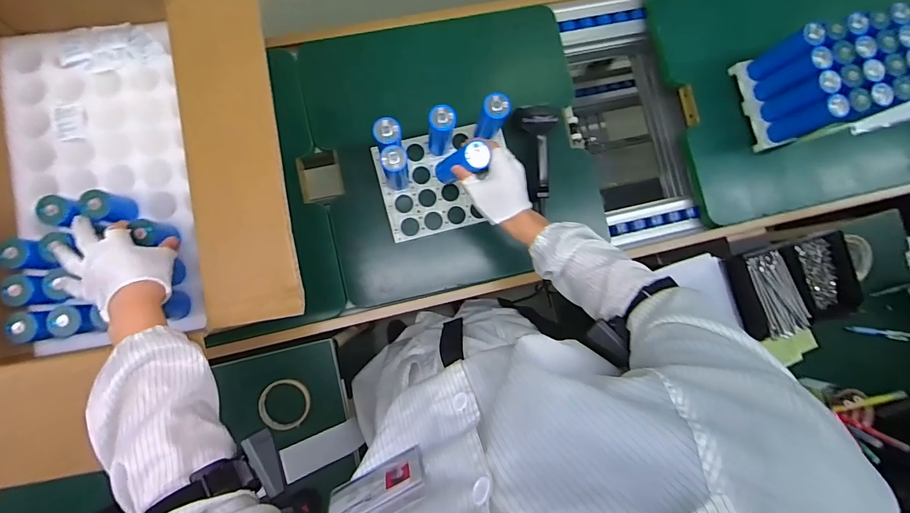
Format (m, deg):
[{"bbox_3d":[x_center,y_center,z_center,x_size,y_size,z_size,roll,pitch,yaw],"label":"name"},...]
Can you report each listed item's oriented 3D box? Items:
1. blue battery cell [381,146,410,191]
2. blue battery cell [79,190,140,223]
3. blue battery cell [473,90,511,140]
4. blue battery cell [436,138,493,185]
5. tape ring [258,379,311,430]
[{"bbox_3d":[-0.095,-0.139,0.680,0.039,0.132,0.038,0,86,-6],"label":"blue battery cell"},{"bbox_3d":[-0.475,-0.067,0.579,0.039,0.062,0.040,0,86,-6],"label":"blue battery cell"},{"bbox_3d":[0.058,-0.221,0.700,0.043,0.129,0.047,29,84,-3],"label":"blue battery cell"},{"bbox_3d":[0.005,-0.142,0.637,0.036,0.140,0.039,23,84,-21],"label":"blue battery cell"},{"bbox_3d":[-0.305,0.264,0.752,0.087,0.014,0.085,2,74,-8],"label":"tape ring"}]

